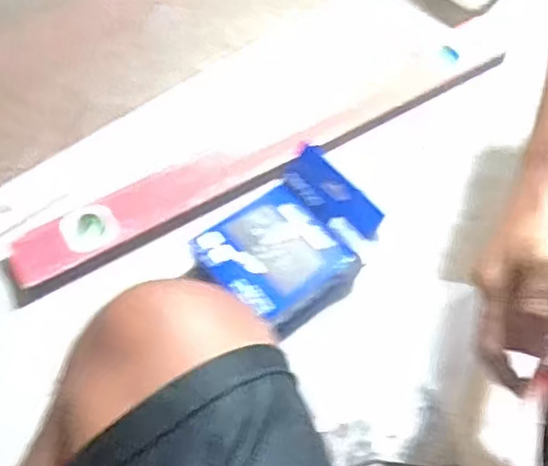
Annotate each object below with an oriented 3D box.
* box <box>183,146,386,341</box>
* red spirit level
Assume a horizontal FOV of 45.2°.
[{"bbox_3d":[0.012,0.015,0.609,0.155,0.090,0.111,-34,63,-19],"label":"box"},{"bbox_3d":[0.003,-0.095,0.686,0.562,0.029,0.059,-27,61,-15],"label":"red spirit level"}]

